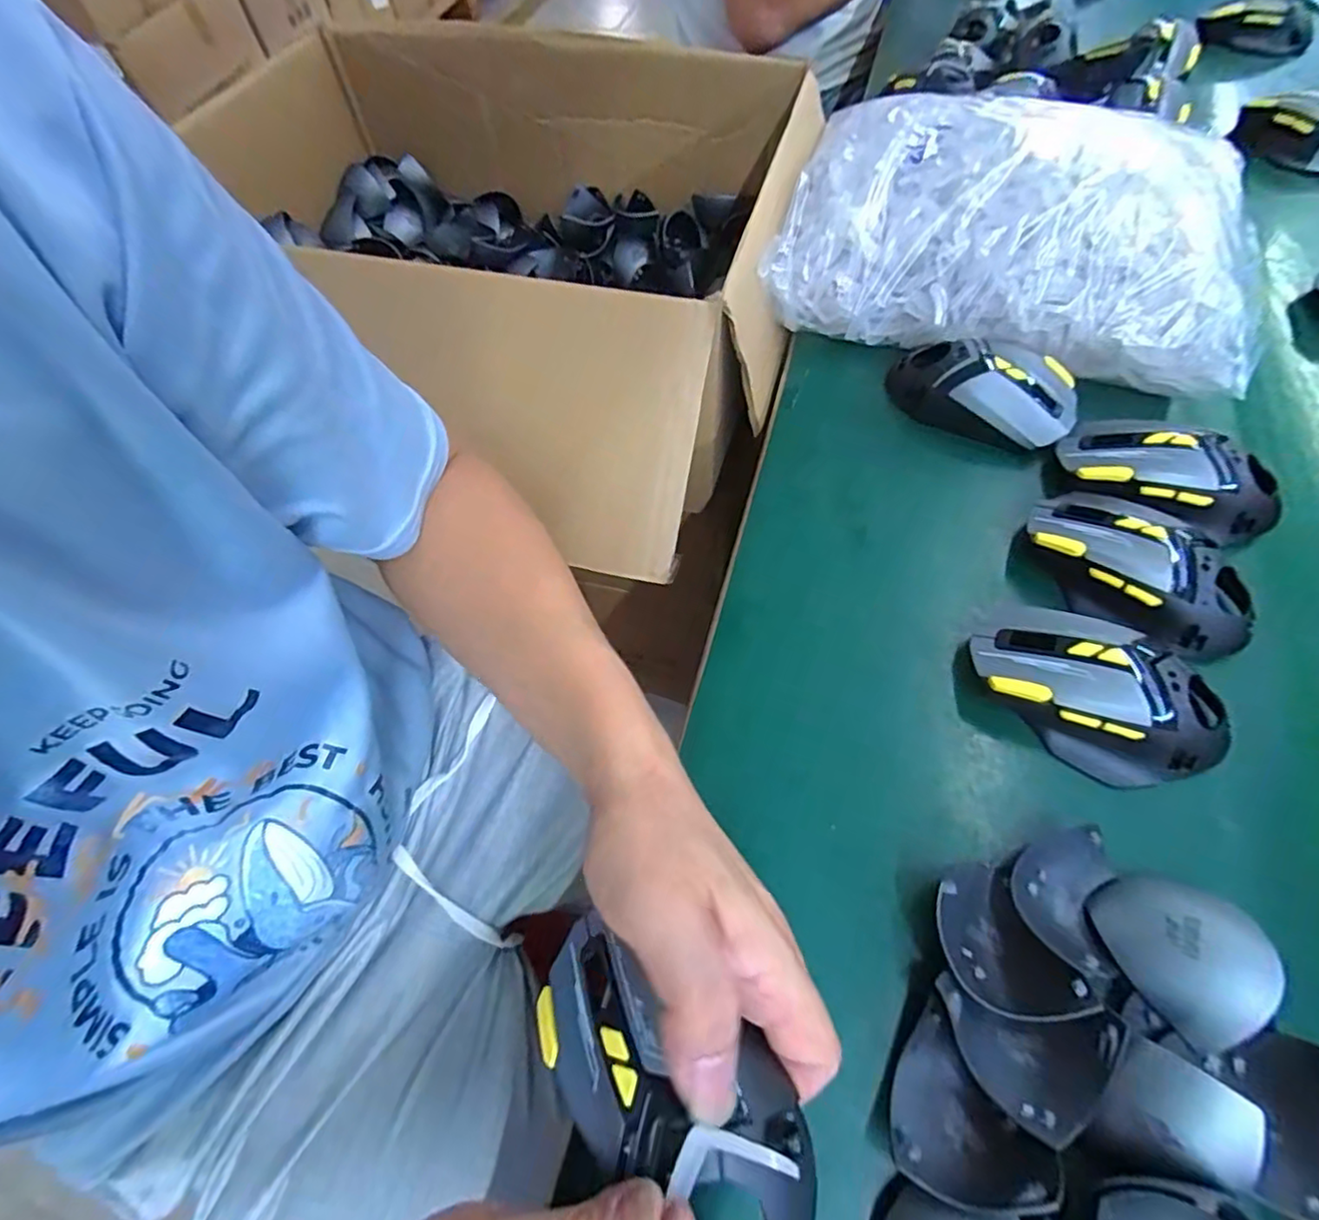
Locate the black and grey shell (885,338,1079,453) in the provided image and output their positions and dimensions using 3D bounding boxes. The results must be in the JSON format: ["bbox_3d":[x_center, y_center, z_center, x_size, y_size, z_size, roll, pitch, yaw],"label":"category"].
[{"bbox_3d":[0.218,-0.150,0.413,0.115,0.042,0.062,32,68,19],"label":"black and grey shell"}]

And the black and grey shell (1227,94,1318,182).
[{"bbox_3d":[0.584,-0.433,0.555,0.060,0.040,0.108,-38,66,-16],"label":"black and grey shell"}]

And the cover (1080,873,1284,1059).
[{"bbox_3d":[0.216,0.143,0.251,0.048,0.029,0.059,-9,61,-2],"label":"cover"}]

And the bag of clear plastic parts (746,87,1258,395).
[{"bbox_3d":[0.249,-0.275,0.450,0.302,0.098,0.219,16,63,12],"label":"bag of clear plastic parts"}]

